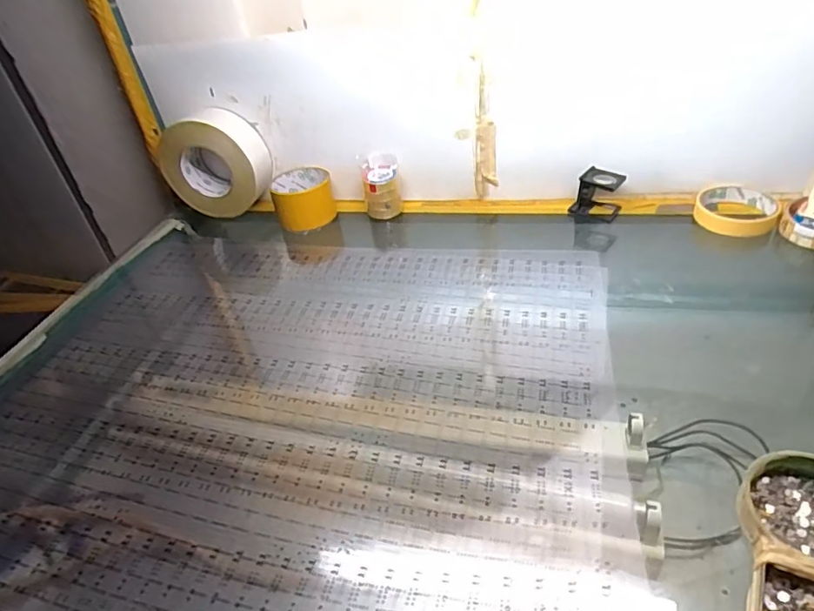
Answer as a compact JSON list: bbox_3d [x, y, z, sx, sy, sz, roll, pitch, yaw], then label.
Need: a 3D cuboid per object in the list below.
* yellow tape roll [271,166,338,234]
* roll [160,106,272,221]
[{"bbox_3d":[-0.139,-0.145,0.719,0.082,0.054,0.087,-15,38,-8],"label":"yellow tape roll"},{"bbox_3d":[-0.269,-0.196,0.738,0.147,0.133,0.062,-1,38,10],"label":"roll"}]

